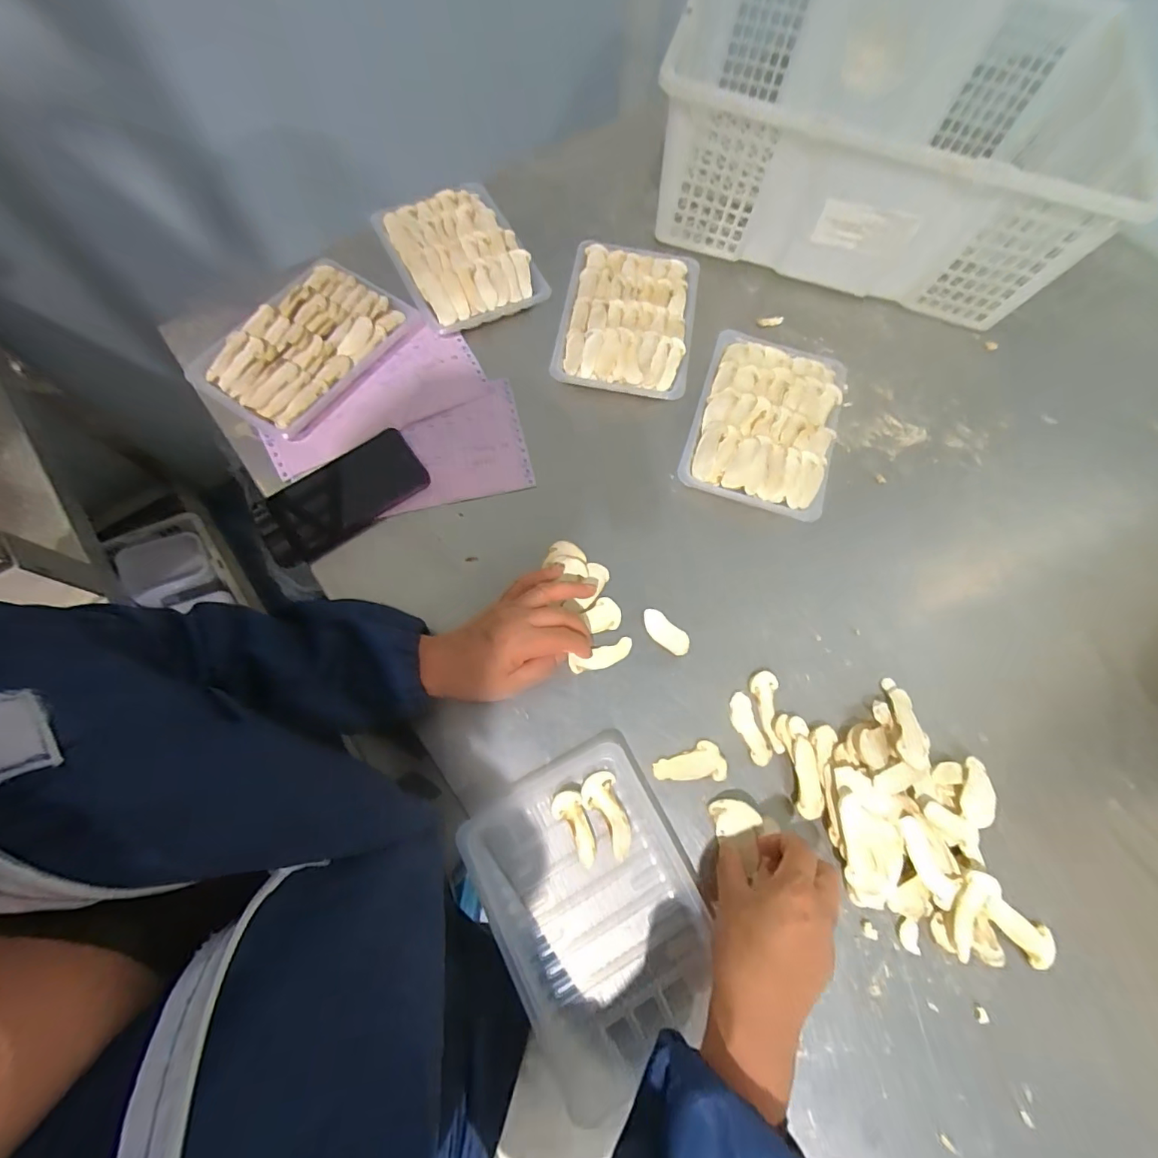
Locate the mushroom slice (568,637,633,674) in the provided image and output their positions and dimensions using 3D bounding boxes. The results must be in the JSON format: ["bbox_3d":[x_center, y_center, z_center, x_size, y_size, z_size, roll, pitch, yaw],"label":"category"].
[{"bbox_3d":[0.020,0.071,0.456,0.060,0.007,0.021,-14,72,-6],"label":"mushroom slice"}]

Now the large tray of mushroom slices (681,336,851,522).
[{"bbox_3d":[0.200,-0.170,0.534,0.145,0.028,0.206,18,72,5],"label":"large tray of mushroom slices"}]

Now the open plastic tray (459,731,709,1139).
[{"bbox_3d":[0.015,0.256,0.389,0.157,0.017,0.216,-25,74,-9],"label":"open plastic tray"}]

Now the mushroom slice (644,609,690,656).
[{"bbox_3d":[0.080,0.050,0.465,0.050,0.004,0.024,37,74,11],"label":"mushroom slice"}]

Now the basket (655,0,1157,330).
[{"bbox_3d":[0.347,-0.509,0.579,0.463,0.193,0.352,14,71,3],"label":"basket"}]

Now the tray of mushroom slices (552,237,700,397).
[{"bbox_3d":[0.058,-0.301,0.567,0.146,0.023,0.206,10,71,2],"label":"tray of mushroom slices"}]

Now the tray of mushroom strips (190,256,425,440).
[{"bbox_3d":[-0.290,-0.249,0.535,0.138,0.037,0.203,35,74,10],"label":"tray of mushroom strips"}]

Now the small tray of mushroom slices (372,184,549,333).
[{"bbox_3d":[-0.139,-0.375,0.580,0.143,0.032,0.188,-28,74,-10],"label":"small tray of mushroom slices"}]

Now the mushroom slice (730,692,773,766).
[{"bbox_3d":[0.151,0.133,0.444,0.022,0.004,0.062,-17,73,-7],"label":"mushroom slice"}]

